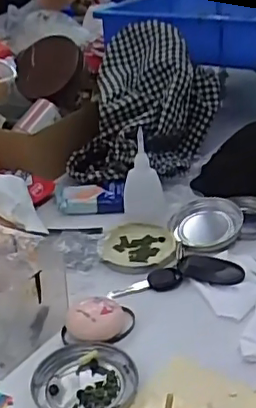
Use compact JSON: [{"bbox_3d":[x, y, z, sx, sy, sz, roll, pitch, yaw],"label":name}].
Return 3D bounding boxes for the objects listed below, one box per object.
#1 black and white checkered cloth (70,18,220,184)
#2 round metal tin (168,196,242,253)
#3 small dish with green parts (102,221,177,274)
[{"bbox_3d":[0.022,-0.128,0.743,0.190,0.151,0.179,0,30,5],"label":"black and white checkered cloth"},{"bbox_3d":[0.084,0.019,0.610,0.075,0.016,0.084,3,30,11],"label":"round metal tin"},{"bbox_3d":[0.011,0.045,0.595,0.074,0.013,0.084,0,30,5],"label":"small dish with green parts"}]

